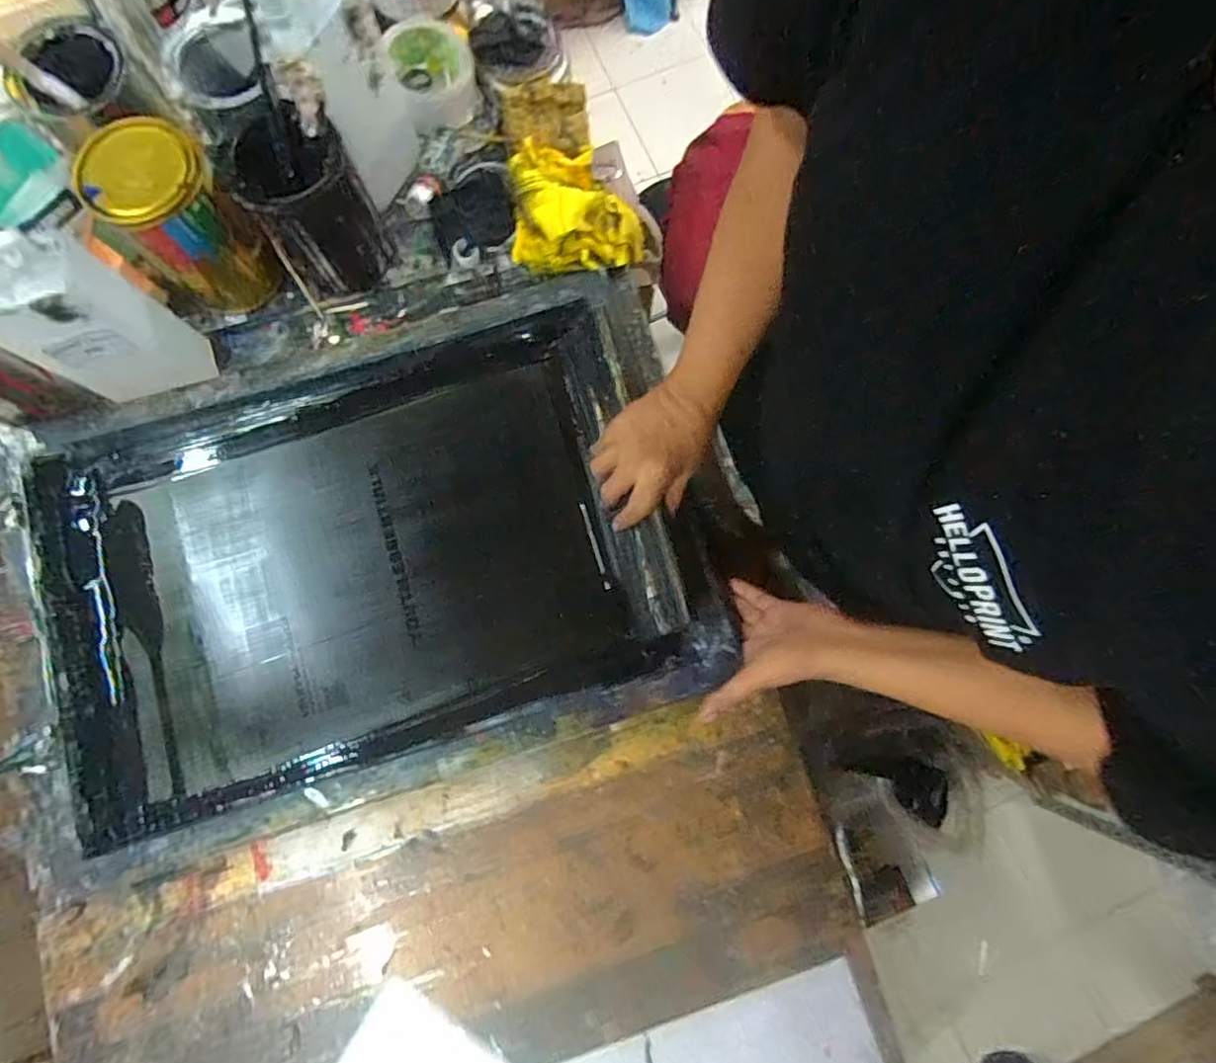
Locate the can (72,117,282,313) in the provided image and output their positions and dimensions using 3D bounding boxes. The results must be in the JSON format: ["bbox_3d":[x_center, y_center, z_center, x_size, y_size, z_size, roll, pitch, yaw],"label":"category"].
[{"bbox_3d":[-0.396,-0.288,0.565,0.095,0.157,0.099,0,80,0],"label":"can"}]

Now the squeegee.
[{"bbox_3d":[0.005,-0.065,0.593,0.053,0.081,0.344,-17,81,-3],"label":"squeegee"}]

